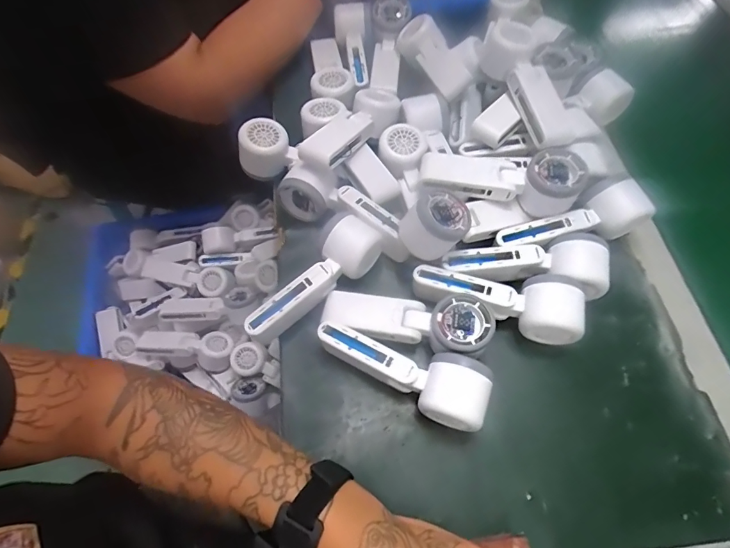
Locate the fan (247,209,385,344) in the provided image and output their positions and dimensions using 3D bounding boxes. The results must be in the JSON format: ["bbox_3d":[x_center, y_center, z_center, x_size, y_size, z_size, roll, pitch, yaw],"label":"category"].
[{"bbox_3d":[-0.057,0.002,0.435,0.162,0.050,0.053,-38,68,-18],"label":"fan"}]

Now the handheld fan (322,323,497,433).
[{"bbox_3d":[0.032,0.092,0.386,0.160,0.051,0.054,18,64,10],"label":"handheld fan"}]

